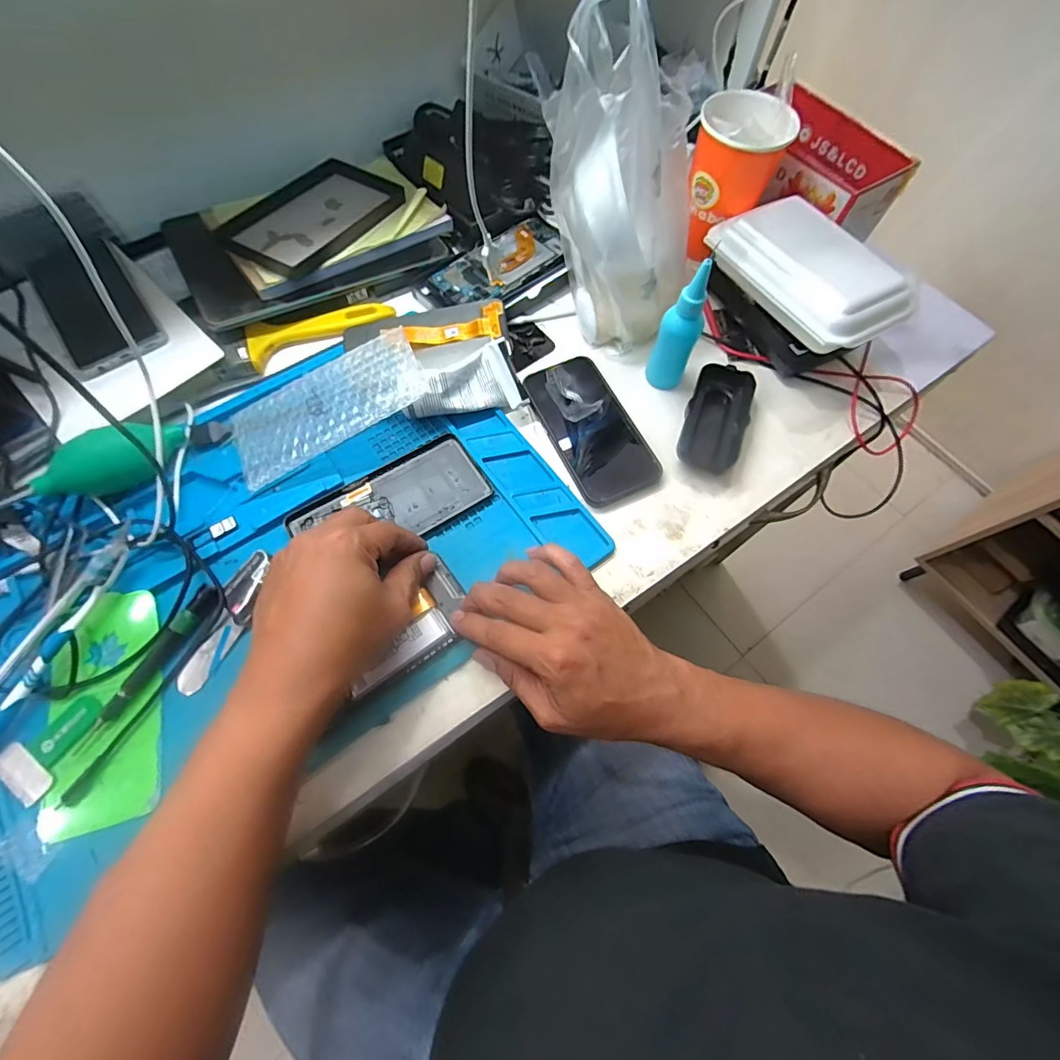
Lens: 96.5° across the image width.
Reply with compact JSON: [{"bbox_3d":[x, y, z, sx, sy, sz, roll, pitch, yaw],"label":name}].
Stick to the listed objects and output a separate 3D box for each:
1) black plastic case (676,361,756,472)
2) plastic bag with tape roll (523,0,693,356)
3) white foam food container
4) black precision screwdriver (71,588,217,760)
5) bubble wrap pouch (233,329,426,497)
[{"bbox_3d":[0.171,-0.103,0.435,0.054,0.024,0.102,21,68,7],"label":"black plastic case"},{"bbox_3d":[0.077,-0.291,0.398,0.097,0.205,0.171,-28,71,-12],"label":"plastic bag with tape roll"},{"bbox_3d":[0.248,-0.232,0.423,0.091,0.044,0.170,-28,71,-12],"label":"white foam food container"},{"bbox_3d":[-0.276,0.099,0.344,0.015,0.014,0.130,30,70,10],"label":"black precision screwdriver"},{"bbox_3d":[-0.176,-0.110,0.409,0.171,0.008,0.088,-30,66,0],"label":"bubble wrap pouch"}]

